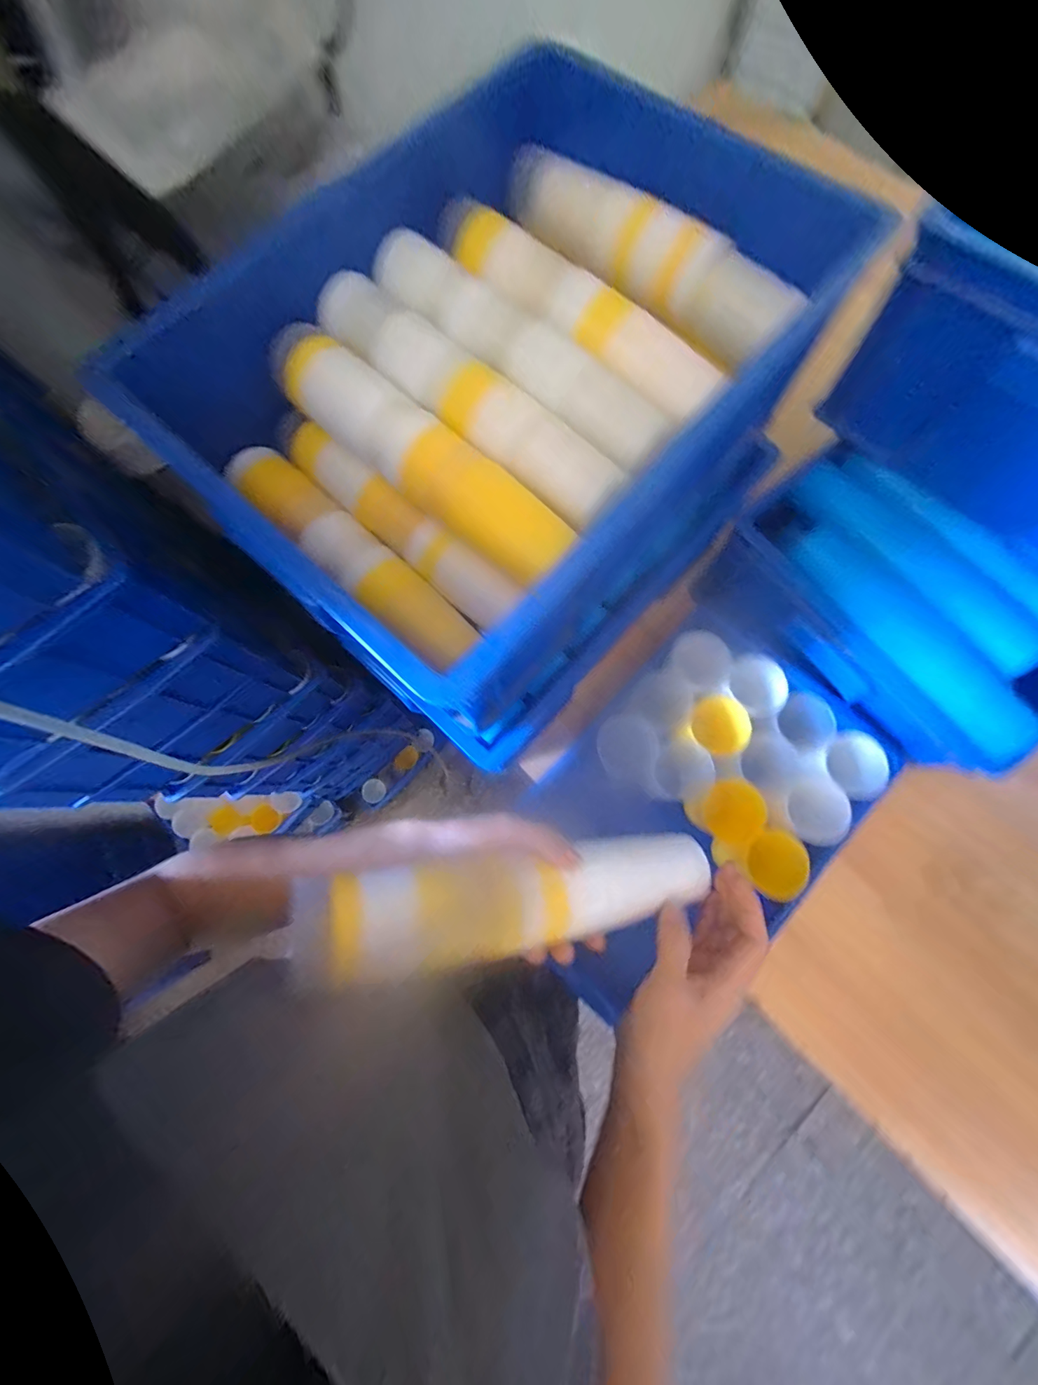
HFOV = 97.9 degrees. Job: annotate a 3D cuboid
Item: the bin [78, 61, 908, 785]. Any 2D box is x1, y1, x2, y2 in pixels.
[{"bbox_3d":[-0.014,-0.236,0.414,0.379,0.202,0.453,43,81,11],"label":"bin"}]

